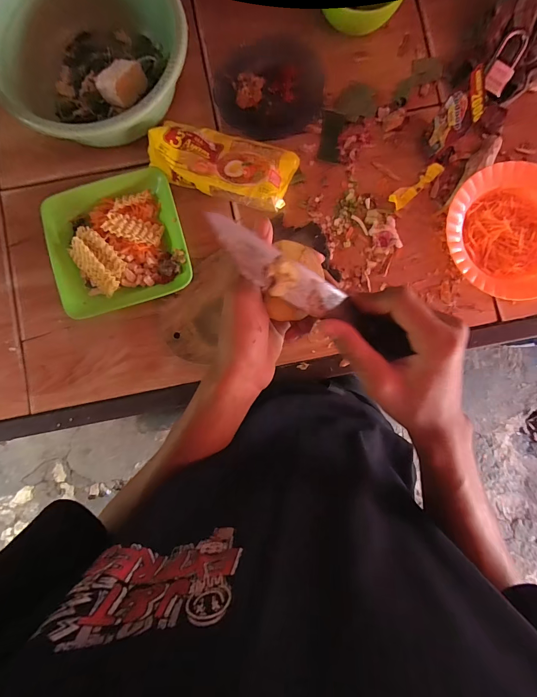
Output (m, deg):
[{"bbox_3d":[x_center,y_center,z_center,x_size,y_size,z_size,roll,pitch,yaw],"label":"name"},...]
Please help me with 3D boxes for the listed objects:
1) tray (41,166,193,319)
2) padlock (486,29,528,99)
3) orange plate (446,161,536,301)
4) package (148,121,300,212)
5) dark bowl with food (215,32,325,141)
[{"bbox_3d":[-0.253,-0.180,0.556,0.217,0.032,0.215,-17,88,0],"label":"tray"},{"bbox_3d":[0.397,-0.475,0.551,0.042,0.014,0.088,19,109,2],"label":"padlock"},{"bbox_3d":[0.395,-0.187,0.538,0.208,0.041,0.209,0,88,1],"label":"orange plate"},{"bbox_3d":[-0.073,-0.311,0.548,0.231,0.059,0.116,18,88,1],"label":"package"},{"bbox_3d":[0.003,-0.448,0.569,0.179,0.035,0.158,-17,88,0],"label":"dark bowl with food"}]

